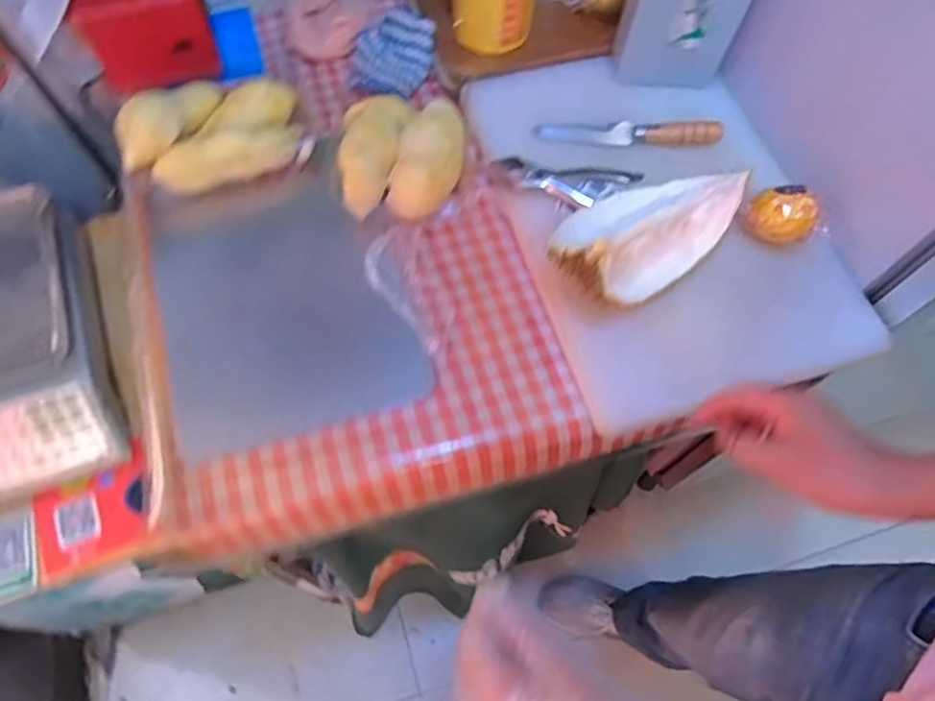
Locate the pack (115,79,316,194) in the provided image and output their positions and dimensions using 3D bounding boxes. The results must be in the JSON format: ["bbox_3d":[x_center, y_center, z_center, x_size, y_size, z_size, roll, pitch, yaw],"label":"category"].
[{"bbox_3d":[-0.260,-0.238,0.671,0.182,0.065,0.118,-8,66,-6],"label":"pack"}]

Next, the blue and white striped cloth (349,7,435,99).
[{"bbox_3d":[-0.089,-0.353,0.756,0.091,0.034,0.108,22,66,8],"label":"blue and white striped cloth"}]

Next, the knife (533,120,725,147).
[{"bbox_3d":[0.176,-0.241,0.701,0.199,0.028,0.025,7,65,1],"label":"knife"}]

